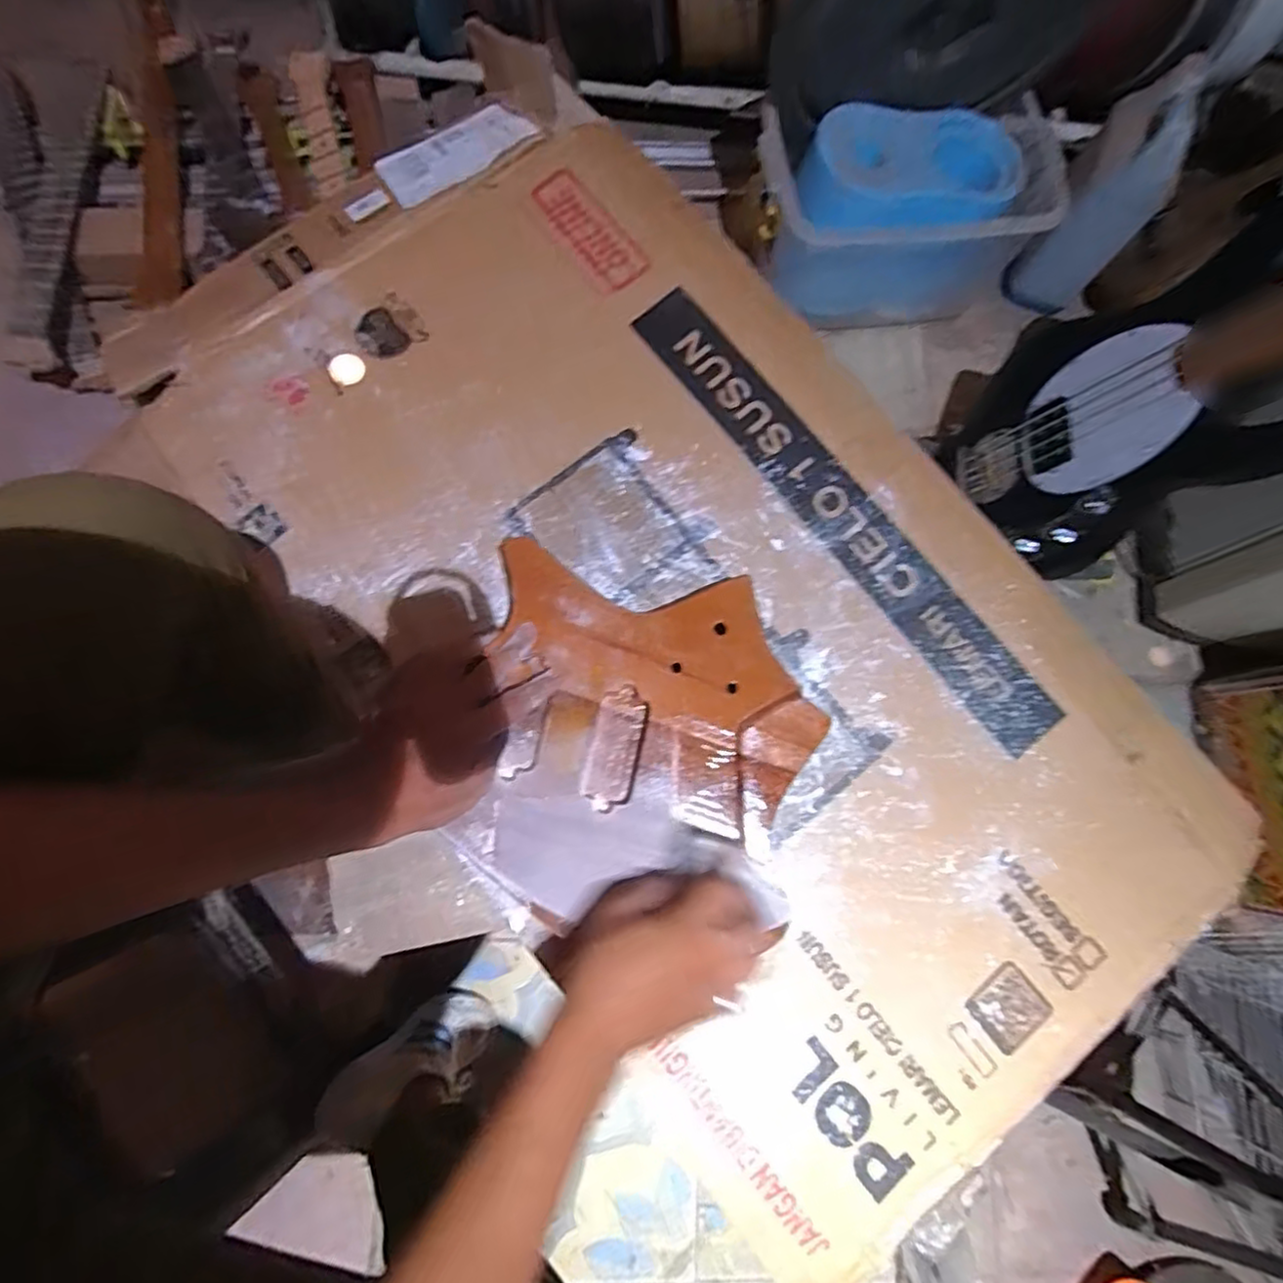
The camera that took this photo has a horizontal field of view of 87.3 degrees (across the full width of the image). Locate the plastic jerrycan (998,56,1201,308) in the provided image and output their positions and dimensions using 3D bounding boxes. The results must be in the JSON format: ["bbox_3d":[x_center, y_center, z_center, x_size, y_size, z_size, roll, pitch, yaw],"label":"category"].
[{"bbox_3d":[0.713,-0.680,1.038,0.132,0.280,0.185,32,78,2],"label":"plastic jerrycan"}]

